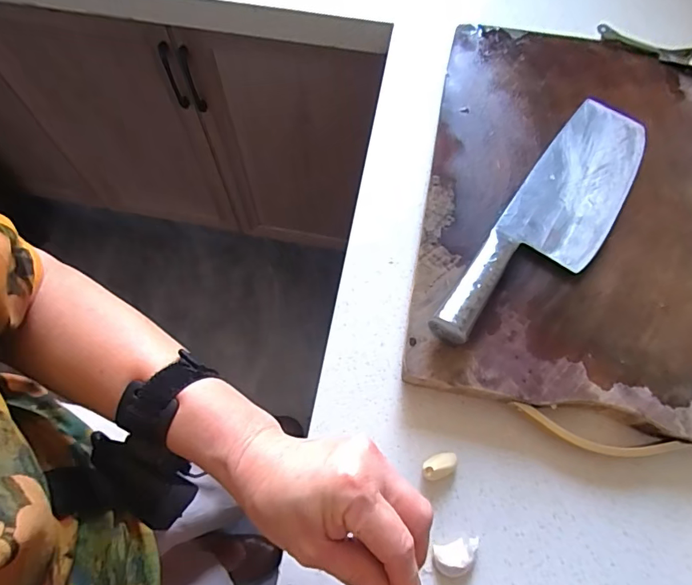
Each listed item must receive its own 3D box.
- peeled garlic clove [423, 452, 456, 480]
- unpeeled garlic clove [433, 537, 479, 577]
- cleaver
[{"bbox_3d":[0.073,0.135,0.348,0.029,0.017,0.016,-23,68,-11],"label":"peeled garlic clove"},{"bbox_3d":[0.081,0.194,0.327,0.034,0.011,0.023,-6,66,-3],"label":"unpeeled garlic clove"},{"bbox_3d":[0.188,-0.067,0.395,0.083,0.025,0.307,34,69,14],"label":"cleaver"}]

